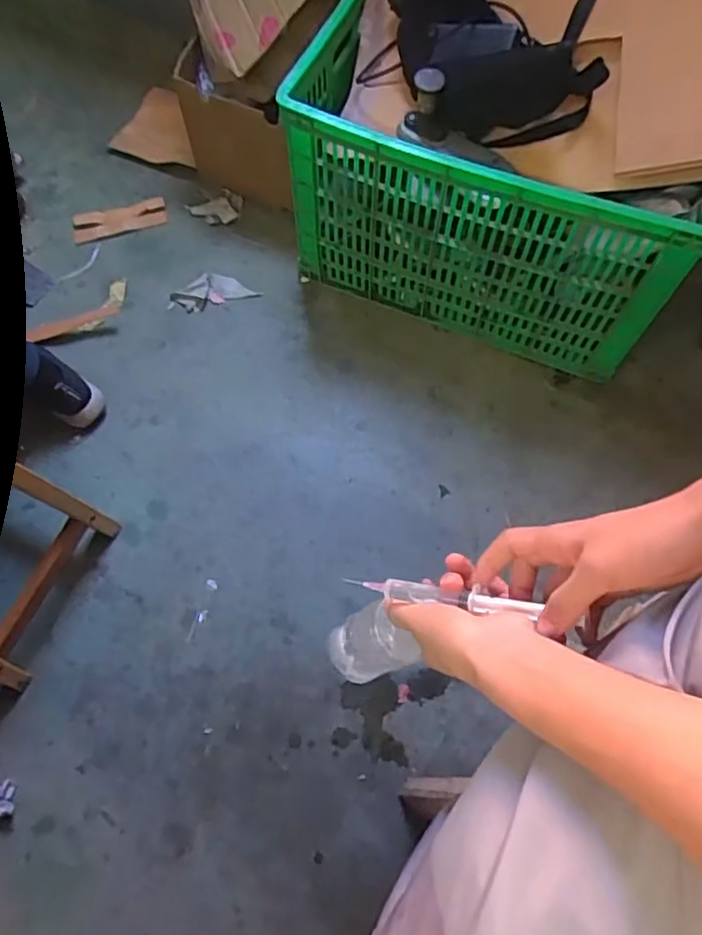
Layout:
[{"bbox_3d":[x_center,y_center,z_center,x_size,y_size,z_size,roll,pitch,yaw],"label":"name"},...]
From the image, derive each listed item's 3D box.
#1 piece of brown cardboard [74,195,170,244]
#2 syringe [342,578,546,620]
[{"bbox_3d":[-0.493,-0.529,1.355,0.196,0.020,0.064,-18,68,-9],"label":"piece of brown cardboard"},{"bbox_3d":[0.067,0.101,0.508,0.162,0.016,0.016,1,63,31],"label":"syringe"}]

